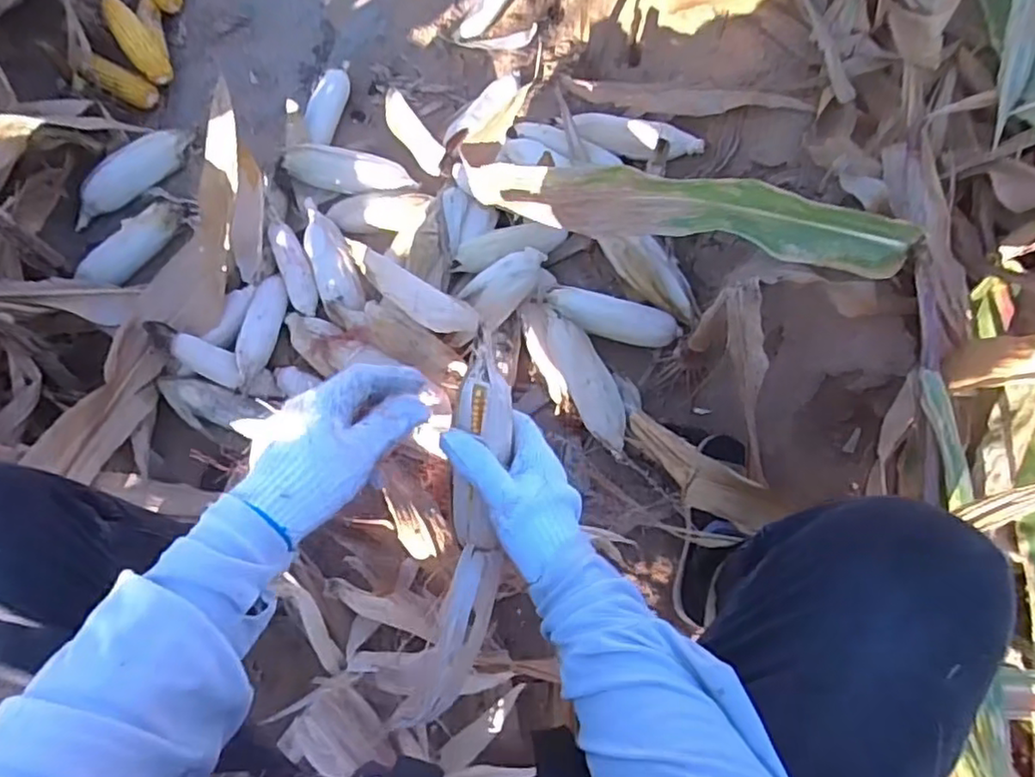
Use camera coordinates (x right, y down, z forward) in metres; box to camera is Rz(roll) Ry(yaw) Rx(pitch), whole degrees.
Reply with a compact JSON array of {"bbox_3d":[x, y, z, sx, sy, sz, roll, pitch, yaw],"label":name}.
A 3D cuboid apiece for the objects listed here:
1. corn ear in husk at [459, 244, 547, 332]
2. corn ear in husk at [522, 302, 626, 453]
[{"bbox_3d":[-0.018,-0.155,0.926,0.060,0.057,0.144,42,76,16],"label":"corn ear in husk"},{"bbox_3d":[0.080,-0.024,0.905,0.073,0.074,0.246,-35,71,-11],"label":"corn ear in husk"}]

